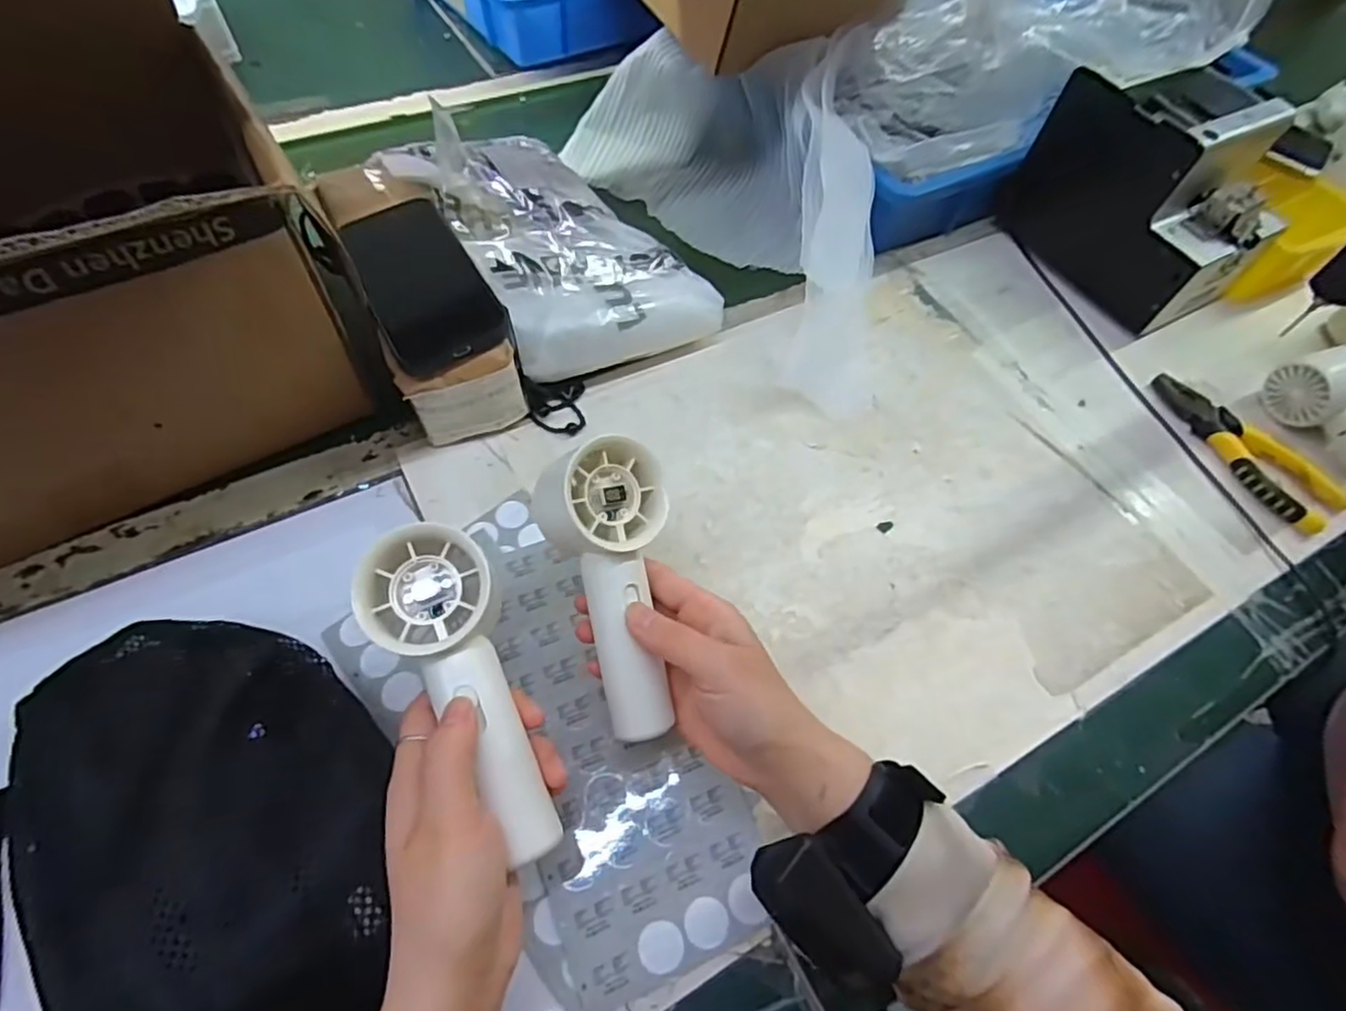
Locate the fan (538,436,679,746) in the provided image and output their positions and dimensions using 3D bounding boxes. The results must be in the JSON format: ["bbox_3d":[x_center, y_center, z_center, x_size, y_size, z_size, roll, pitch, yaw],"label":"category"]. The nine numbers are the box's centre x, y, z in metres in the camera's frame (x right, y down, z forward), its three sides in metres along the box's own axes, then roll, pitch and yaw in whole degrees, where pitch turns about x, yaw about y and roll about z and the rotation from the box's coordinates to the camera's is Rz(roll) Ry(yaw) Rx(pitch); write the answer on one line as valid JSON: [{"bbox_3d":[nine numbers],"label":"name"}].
[{"bbox_3d":[-0.027,0.042,0.333,0.061,0.031,0.147,-9,91,-10],"label":"fan"}]

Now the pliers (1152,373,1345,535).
[{"bbox_3d":[0.445,-0.047,0.521,0.056,0.018,0.150,-21,62,-17],"label":"pliers"}]

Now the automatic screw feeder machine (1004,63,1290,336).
[{"bbox_3d":[0.412,-0.269,0.578,0.115,0.150,0.181,-27,64,-19],"label":"automatic screw feeder machine"}]

